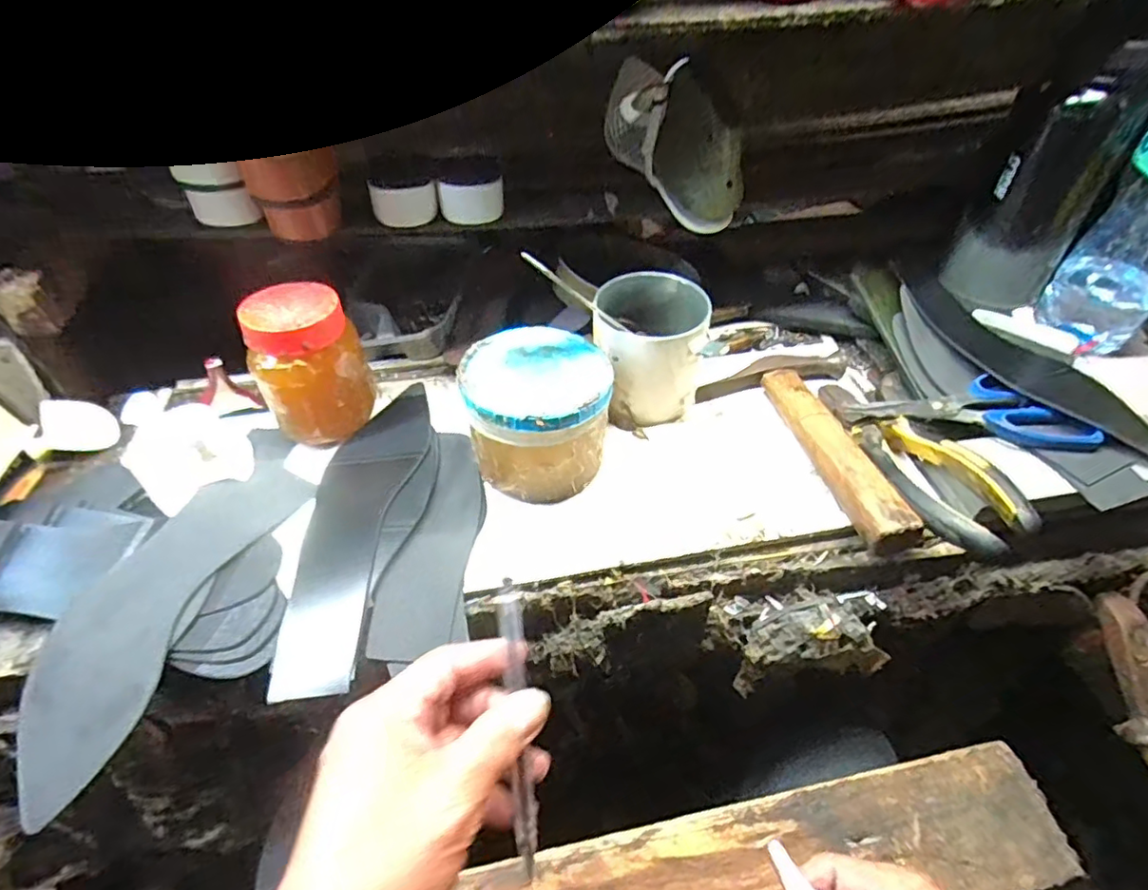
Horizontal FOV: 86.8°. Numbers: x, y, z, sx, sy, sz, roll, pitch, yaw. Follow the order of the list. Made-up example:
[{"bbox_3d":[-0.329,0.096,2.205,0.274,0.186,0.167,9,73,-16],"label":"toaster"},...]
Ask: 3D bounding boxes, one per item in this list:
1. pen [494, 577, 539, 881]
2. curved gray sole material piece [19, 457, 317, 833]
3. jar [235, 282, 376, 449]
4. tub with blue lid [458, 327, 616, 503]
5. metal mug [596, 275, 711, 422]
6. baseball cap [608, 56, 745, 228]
[{"bbox_3d":[-0.028,0.134,0.301,0.013,0.012,0.132,-5,68,-4],"label":"pen"},{"bbox_3d":[-0.271,0.106,0.403,0.083,0.045,0.241,15,51,13],"label":"curved gray sole material piece"},{"bbox_3d":[-0.205,-0.065,0.468,0.079,0.098,0.070,-22,53,-17],"label":"jar"},{"bbox_3d":[-0.027,-0.027,0.449,0.107,0.085,0.111,-8,50,-6],"label":"tub with blue lid"},{"bbox_3d":[0.061,-0.077,0.490,0.088,0.091,0.080,0,50,1],"label":"metal mug"},{"bbox_3d":[0.090,-0.286,0.549,0.069,0.092,0.204,-18,52,-14],"label":"baseball cap"}]

